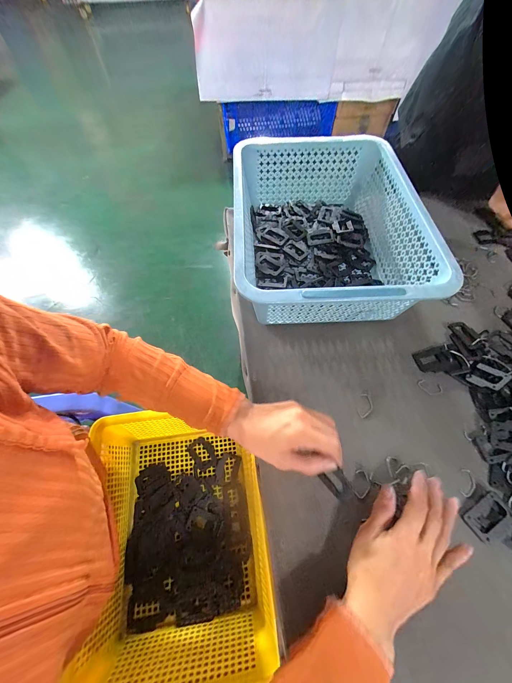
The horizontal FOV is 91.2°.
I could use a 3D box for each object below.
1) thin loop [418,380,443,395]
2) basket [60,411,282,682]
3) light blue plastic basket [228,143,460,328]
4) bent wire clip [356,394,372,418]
[{"bbox_3d":[0.256,0.068,0.368,0.033,0.004,0.019,17,64,9],"label":"thin loop"},{"bbox_3d":[-0.101,0.264,0.354,0.212,0.102,0.288,-5,62,-3],"label":"basket"},{"bbox_3d":[0.109,-0.200,0.434,0.283,0.112,0.392,-2,63,0],"label":"light blue plastic basket"},{"bbox_3d":[0.155,0.092,0.355,0.020,0.004,0.035,22,65,12],"label":"bent wire clip"}]

